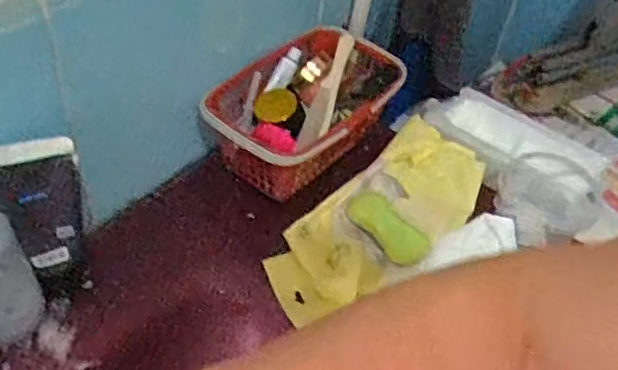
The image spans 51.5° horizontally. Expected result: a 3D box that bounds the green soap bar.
[{"bbox_3d":[0.079,0.041,0.629,0.086,0.019,0.038,42,54,13],"label":"green soap bar"}]

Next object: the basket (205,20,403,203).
[{"bbox_3d":[-0.008,-0.077,0.675,0.135,0.078,0.214,29,49,19],"label":"basket"}]

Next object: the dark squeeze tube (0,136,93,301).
[{"bbox_3d":[-0.212,0.038,0.519,0.068,0.170,0.035,-20,52,-24],"label":"dark squeeze tube"}]

